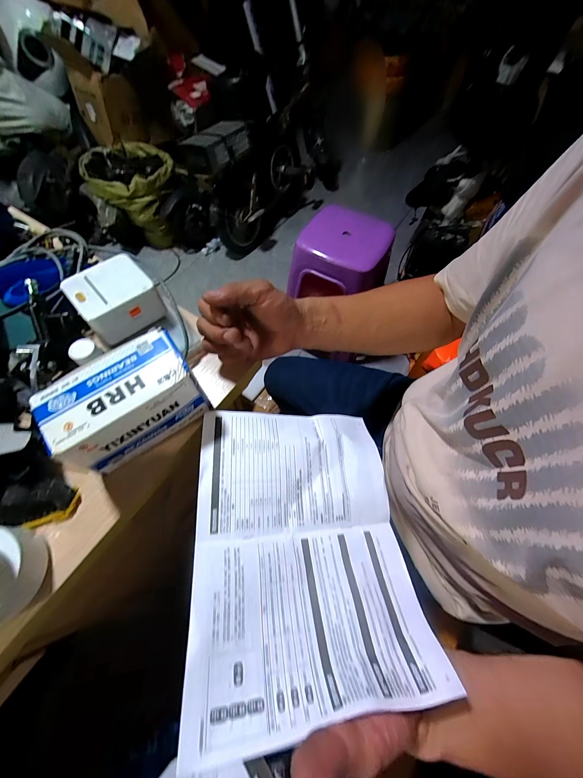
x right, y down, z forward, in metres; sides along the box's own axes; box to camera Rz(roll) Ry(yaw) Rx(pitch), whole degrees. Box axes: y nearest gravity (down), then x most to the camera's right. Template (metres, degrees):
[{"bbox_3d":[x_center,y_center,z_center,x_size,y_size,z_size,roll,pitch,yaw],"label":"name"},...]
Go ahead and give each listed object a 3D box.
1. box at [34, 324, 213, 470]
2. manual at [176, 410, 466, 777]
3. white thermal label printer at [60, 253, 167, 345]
[{"bbox_3d":[-0.169,0.014,0.303,0.134,0.082,0.079,-33,68,-17],"label":"box"},{"bbox_3d":[0.014,0.138,0.284,0.210,0.051,0.267,2,55,-15],"label":"manual"},{"bbox_3d":[-0.228,-0.118,0.373,0.088,0.049,0.085,-39,70,-19],"label":"white thermal label printer"}]

